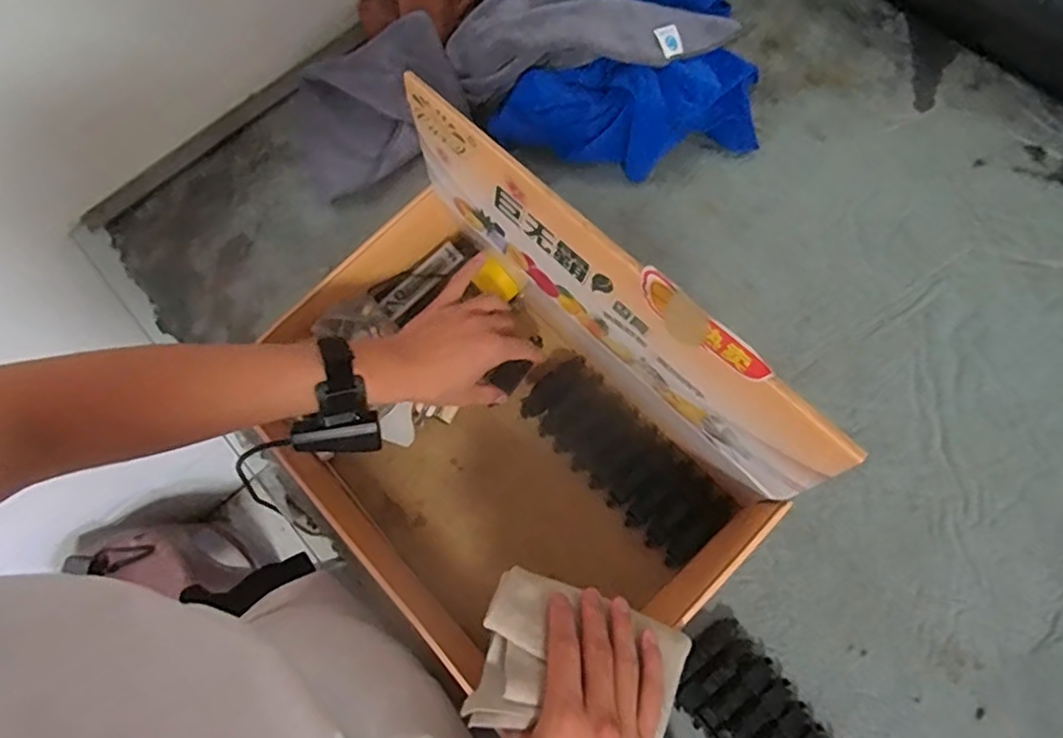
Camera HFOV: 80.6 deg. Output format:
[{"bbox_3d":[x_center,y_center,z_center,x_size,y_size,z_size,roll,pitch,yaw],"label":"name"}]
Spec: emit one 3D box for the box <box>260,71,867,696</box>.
[{"bbox_3d":[-0.039,0.041,0.503,0.300,0.287,0.419,-43,75,-13],"label":"box"}]

